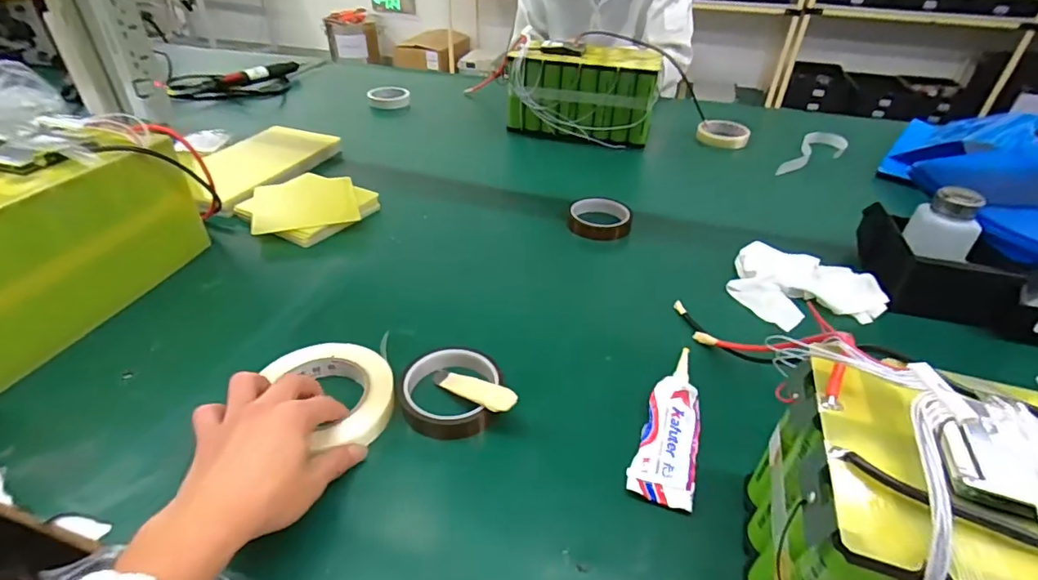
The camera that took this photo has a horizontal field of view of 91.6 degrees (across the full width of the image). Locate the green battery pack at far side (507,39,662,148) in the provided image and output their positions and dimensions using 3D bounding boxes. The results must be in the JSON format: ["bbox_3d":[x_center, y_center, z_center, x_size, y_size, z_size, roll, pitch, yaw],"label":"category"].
[{"bbox_3d":[0.132,-0.393,0.998,0.283,0.154,0.143,10,38,11],"label":"green battery pack at far side"}]

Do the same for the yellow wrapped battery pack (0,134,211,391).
[{"bbox_3d":[-0.505,-0.044,0.521,0.144,0.155,0.310,12,39,13],"label":"yellow wrapped battery pack"}]

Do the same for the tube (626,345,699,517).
[{"bbox_3d":[0.132,0.111,0.435,0.048,0.020,0.156,14,39,15],"label":"tube"}]

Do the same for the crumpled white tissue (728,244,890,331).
[{"bbox_3d":[0.333,0.001,0.589,0.158,0.037,0.109,20,41,22],"label":"crumpled white tissue"}]

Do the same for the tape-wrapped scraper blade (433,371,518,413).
[{"bbox_3d":[-0.042,0.088,0.453,0.100,0.006,0.025,10,35,40],"label":"tape-wrapped scraper blade"}]

